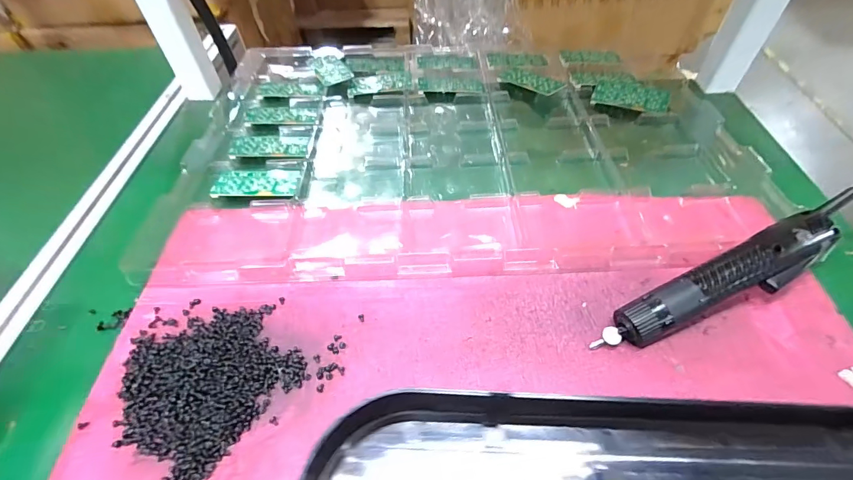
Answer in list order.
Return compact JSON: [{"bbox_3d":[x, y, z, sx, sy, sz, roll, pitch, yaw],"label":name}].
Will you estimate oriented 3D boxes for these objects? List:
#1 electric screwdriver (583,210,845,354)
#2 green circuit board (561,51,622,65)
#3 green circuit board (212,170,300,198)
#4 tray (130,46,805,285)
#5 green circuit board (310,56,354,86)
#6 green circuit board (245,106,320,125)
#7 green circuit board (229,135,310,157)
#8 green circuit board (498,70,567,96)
[{"bbox_3d":[0.238,0.038,0.332,0.212,0.030,0.039,-26,54,-2],"label":"electric screwdriver"},{"bbox_3d":[0.262,-0.294,0.643,0.091,0.007,0.038,0,51,3],"label":"green circuit board"},{"bbox_3d":[-0.192,-0.064,0.457,0.094,0.008,0.045,0,51,3],"label":"green circuit board"},{"bbox_3d":[0.048,-0.143,0.513,0.648,0.018,0.443,-2,51,1],"label":"tray"},{"bbox_3d":[-0.147,-0.264,0.618,0.050,0.004,0.087,-20,53,-16],"label":"green circuit board"},{"bbox_3d":[-0.197,-0.171,0.547,0.096,0.004,0.043,-2,51,1],"label":"green circuit board"},{"bbox_3d":[-0.197,-0.118,0.502,0.096,0.005,0.045,0,51,3],"label":"green circuit board"},{"bbox_3d":[0.151,-0.232,0.584,0.099,0.005,0.038,35,65,31],"label":"green circuit board"}]

